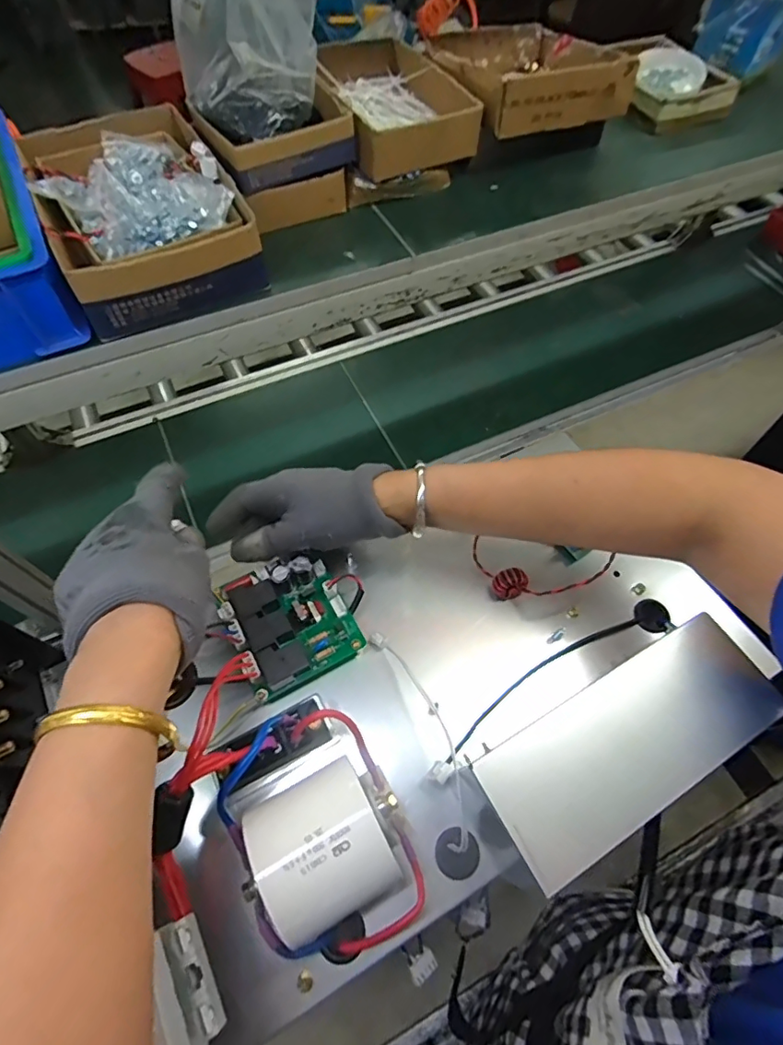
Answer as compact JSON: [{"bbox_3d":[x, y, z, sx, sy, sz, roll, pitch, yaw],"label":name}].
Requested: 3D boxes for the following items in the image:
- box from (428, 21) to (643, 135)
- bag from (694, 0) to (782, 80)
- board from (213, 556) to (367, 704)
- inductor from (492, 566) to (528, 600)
[{"bbox_3d":[0.151,-0.546,0.621,0.185,0.060,0.231,-18,62,-10],"label":"box"},{"bbox_3d":[0.485,-0.679,0.713,0.126,0.095,0.037,27,64,14],"label":"bag"},{"bbox_3d":[-0.079,0.073,0.401,0.086,0.029,0.097,-27,64,-15],"label":"board"},{"bbox_3d":[0.098,0.051,0.434,0.028,0.021,0.018,-11,61,-7],"label":"inductor"}]

